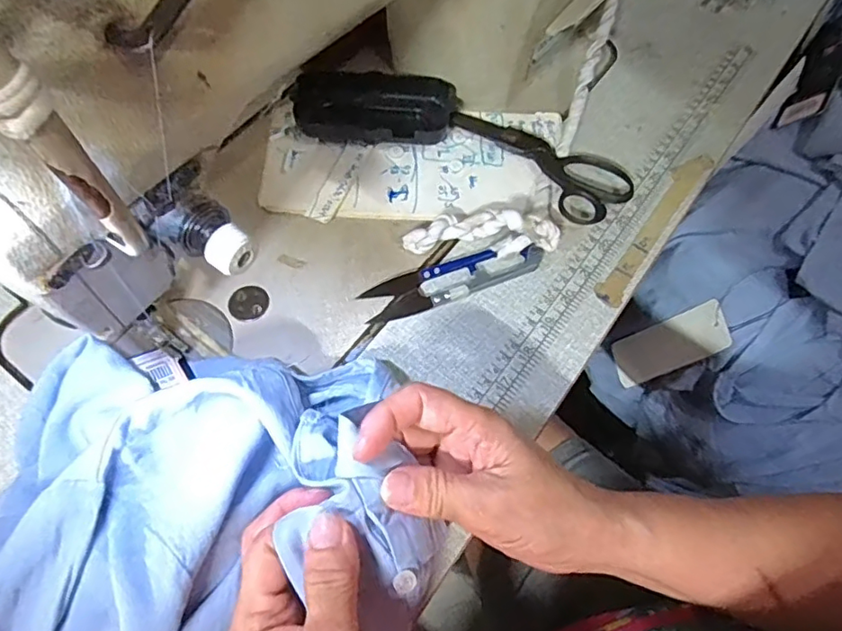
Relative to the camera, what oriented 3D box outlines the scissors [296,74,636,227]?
[{"bbox_3d":[0.027,-0.127,0.406,0.243,0.020,0.069,22,64,8],"label":"scissors"}]

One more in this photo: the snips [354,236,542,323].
[{"bbox_3d":[0.022,-0.026,0.359,0.115,0.017,0.029,-16,65,-11],"label":"snips"}]

